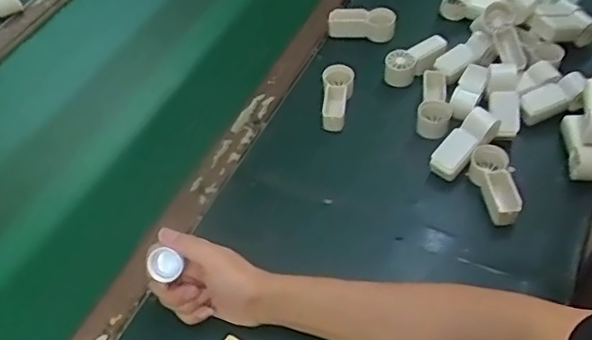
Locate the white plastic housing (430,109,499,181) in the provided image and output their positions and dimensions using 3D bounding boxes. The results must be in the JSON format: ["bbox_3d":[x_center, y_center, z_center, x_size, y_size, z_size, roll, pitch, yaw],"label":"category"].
[{"bbox_3d":[0.191,-0.030,0.694,0.089,0.030,0.032,-47,57,3],"label":"white plastic housing"}]

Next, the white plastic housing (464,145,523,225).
[{"bbox_3d":[0.220,0.016,0.673,0.045,0.030,0.090,-4,50,3],"label":"white plastic housing"}]

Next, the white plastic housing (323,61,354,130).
[{"bbox_3d":[0.053,-0.093,0.761,0.038,0.032,0.091,-1,51,6],"label":"white plastic housing"}]

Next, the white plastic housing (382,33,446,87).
[{"bbox_3d":[0.155,-0.141,0.789,0.090,0.038,0.031,-25,53,-14],"label":"white plastic housing"}]

